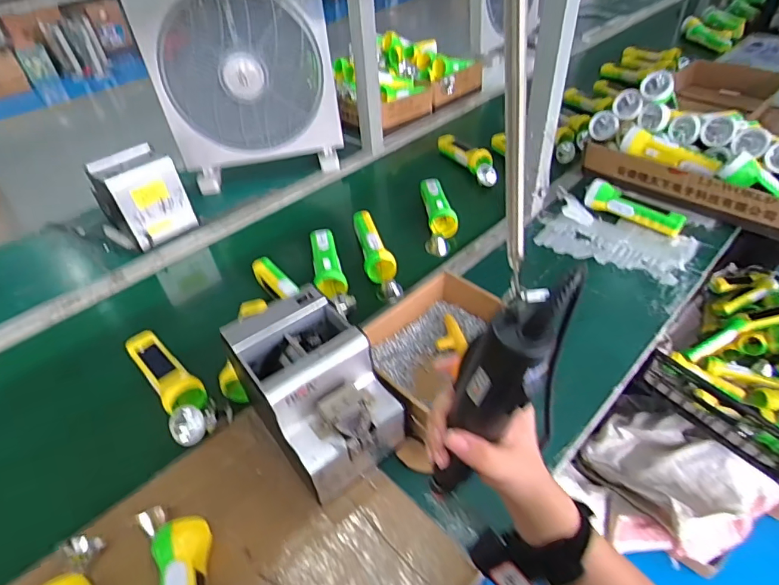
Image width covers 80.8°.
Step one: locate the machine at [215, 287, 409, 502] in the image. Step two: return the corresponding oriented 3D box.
[{"bbox_3d":[-0.086,0.115,0.537,0.130,0.143,0.174,-31,49,-24],"label":"machine"}]

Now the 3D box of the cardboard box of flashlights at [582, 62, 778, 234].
[{"bbox_3d":[0.617,-0.283,0.851,0.239,0.213,0.426,-33,50,-26],"label":"cardboard box of flashlights"}]

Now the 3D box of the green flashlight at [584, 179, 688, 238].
[{"bbox_3d":[0.451,-0.157,0.847,0.175,0.052,0.046,25,51,28],"label":"green flashlight"}]

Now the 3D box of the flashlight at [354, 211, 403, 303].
[{"bbox_3d":[-0.025,-0.076,0.826,0.054,0.053,0.223,-10,44,-5],"label":"flashlight"}]

